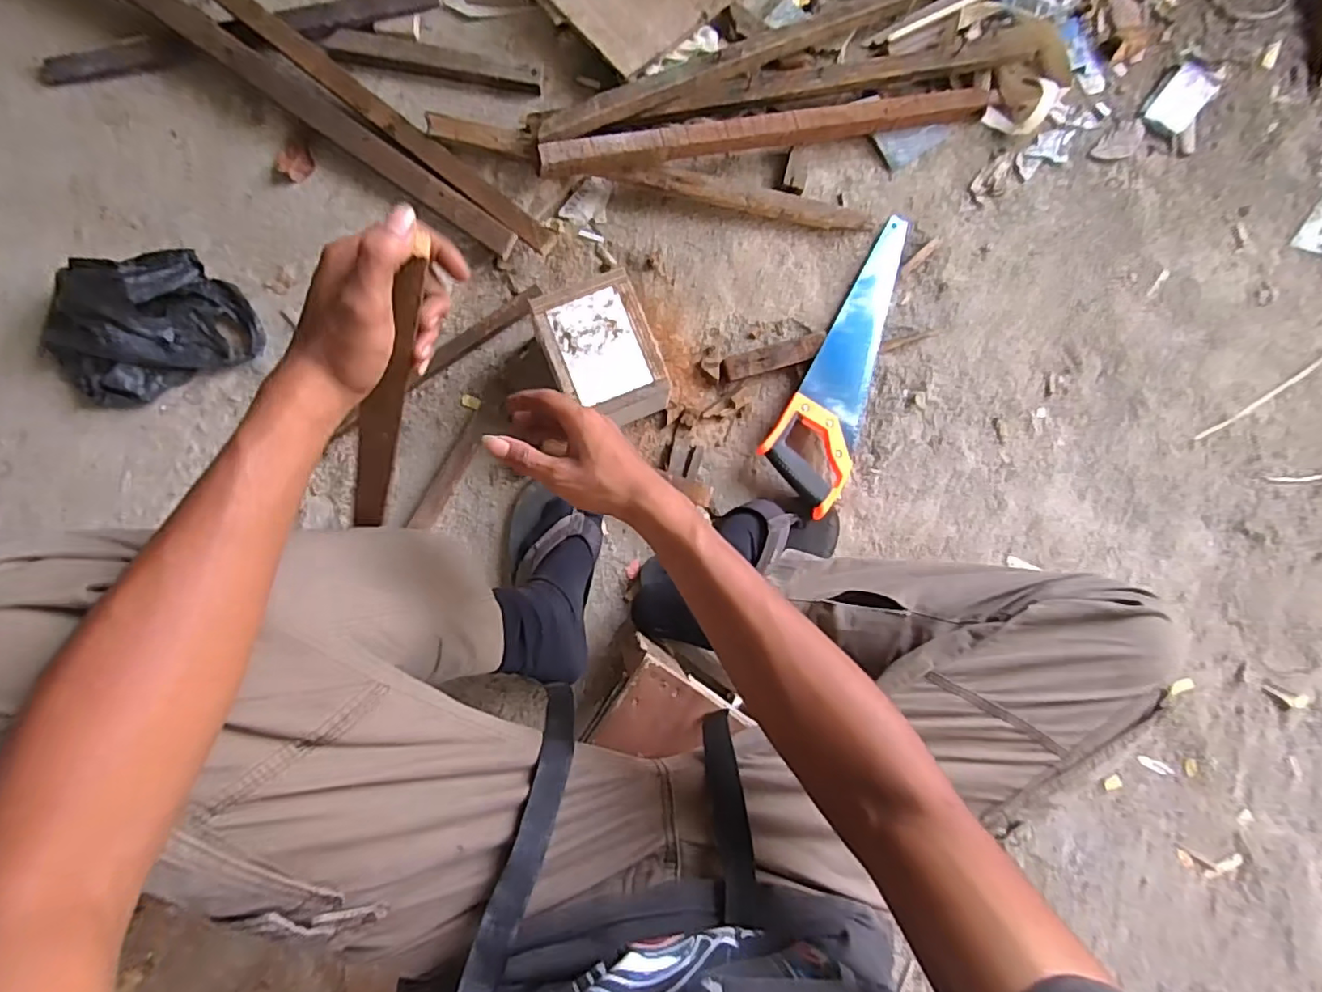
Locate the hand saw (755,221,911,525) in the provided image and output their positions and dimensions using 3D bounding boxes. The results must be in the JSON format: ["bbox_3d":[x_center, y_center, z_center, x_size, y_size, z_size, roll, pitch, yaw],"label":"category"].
[{"bbox_3d":[0.274,-0.180,0.806,0.130,0.037,0.426,32,83,-2],"label":"hand saw"}]

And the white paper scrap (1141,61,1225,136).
[{"bbox_3d":[0.783,-0.598,0.890,0.064,0.007,0.119,42,86,8],"label":"white paper scrap"}]

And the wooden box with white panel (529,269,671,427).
[{"bbox_3d":[-0.073,-0.170,0.733,0.120,0.104,0.165,-24,87,-7],"label":"wooden box with white panel"}]

